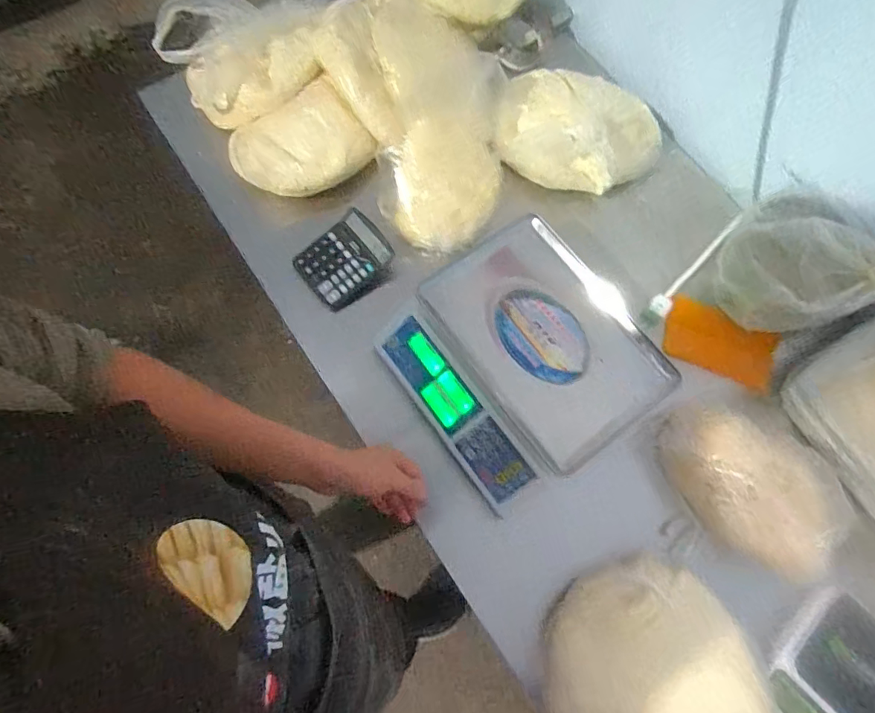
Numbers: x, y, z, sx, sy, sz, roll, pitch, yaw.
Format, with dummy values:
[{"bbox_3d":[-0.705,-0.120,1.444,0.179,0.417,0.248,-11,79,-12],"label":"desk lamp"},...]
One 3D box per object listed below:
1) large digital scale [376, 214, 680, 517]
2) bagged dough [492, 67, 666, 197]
[{"bbox_3d":[0.120,0.004,0.732,0.311,0.112,0.330,-34,77,-12],"label":"large digital scale"},{"bbox_3d":[0.247,-0.401,0.875,0.286,0.065,0.224,10,73,1],"label":"bagged dough"}]

